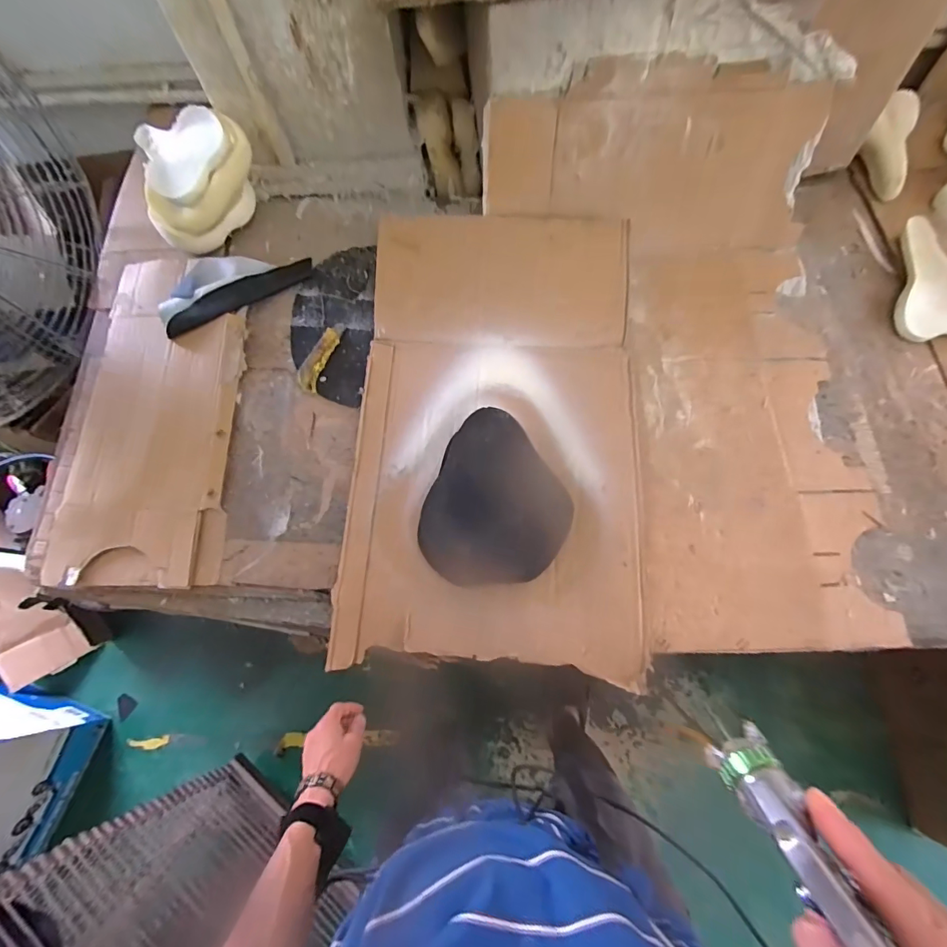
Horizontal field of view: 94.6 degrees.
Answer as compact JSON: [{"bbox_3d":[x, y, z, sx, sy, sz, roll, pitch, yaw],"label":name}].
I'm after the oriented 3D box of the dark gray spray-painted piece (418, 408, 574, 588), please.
[{"bbox_3d":[0.042,0.048,0.689,0.220,0.050,0.271,22,78,7],"label":"dark gray spray-painted piece"}]

